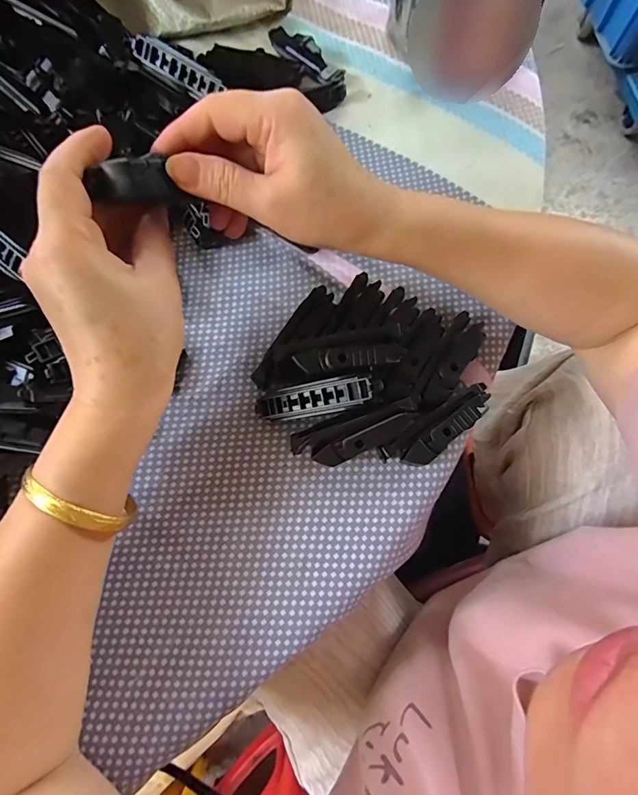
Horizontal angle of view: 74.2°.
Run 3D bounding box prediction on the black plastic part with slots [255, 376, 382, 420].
[{"bbox_3d":[-0.002,0.000,0.251,0.078,0.007,0.017,-11,75,21],"label":"black plastic part with slots"}]

